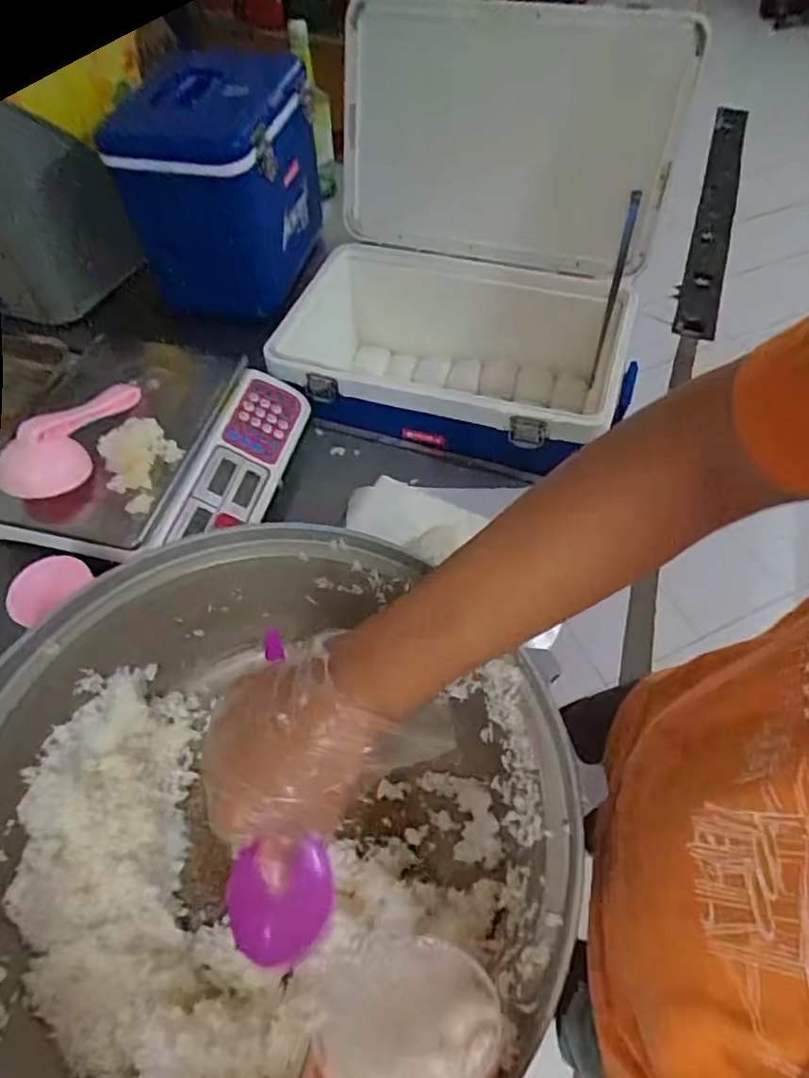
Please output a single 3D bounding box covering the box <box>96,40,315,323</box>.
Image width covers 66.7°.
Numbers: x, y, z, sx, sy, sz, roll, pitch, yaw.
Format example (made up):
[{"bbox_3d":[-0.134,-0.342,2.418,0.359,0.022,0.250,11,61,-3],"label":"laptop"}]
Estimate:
[{"bbox_3d":[-0.269,-0.530,0.949,0.228,0.292,0.245,4,57,3],"label":"box"}]

